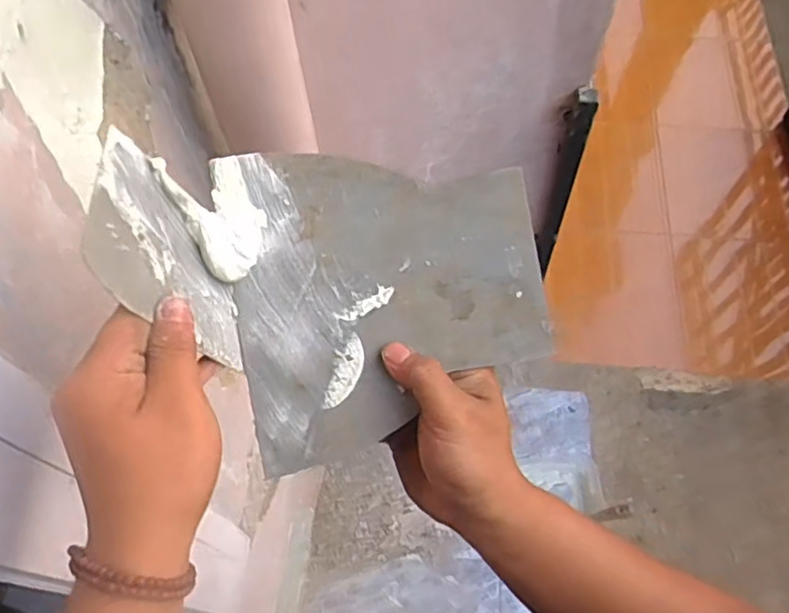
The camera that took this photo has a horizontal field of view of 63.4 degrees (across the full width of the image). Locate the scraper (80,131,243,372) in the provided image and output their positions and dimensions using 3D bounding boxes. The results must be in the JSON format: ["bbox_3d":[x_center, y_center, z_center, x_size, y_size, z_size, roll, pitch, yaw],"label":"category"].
[{"bbox_3d":[-0.116,-0.024,0.343,0.006,0.122,0.078,-10,61,18],"label":"scraper"}]

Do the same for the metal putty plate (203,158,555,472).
[{"bbox_3d":[-0.003,-0.010,0.389,0.183,0.011,0.182,-11,88,-2],"label":"metal putty plate"}]

